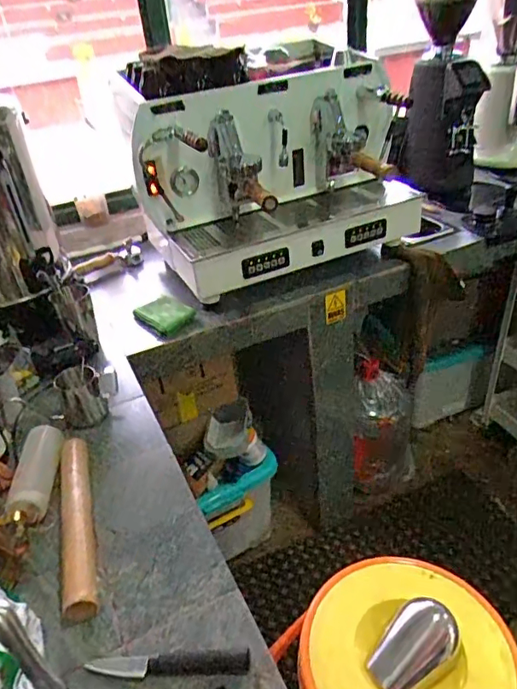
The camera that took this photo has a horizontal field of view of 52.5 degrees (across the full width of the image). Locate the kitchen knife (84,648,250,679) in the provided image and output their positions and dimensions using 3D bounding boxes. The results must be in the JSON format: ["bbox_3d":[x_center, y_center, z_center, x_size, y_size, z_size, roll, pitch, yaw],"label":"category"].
[{"bbox_3d":[-0.102,0.370,0.605,0.181,0.019,0.024,-5,35,2],"label":"kitchen knife"}]

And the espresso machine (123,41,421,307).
[{"bbox_3d":[0.046,-0.444,1.267,0.671,0.398,0.444,-18,36,-16],"label":"espresso machine"}]

